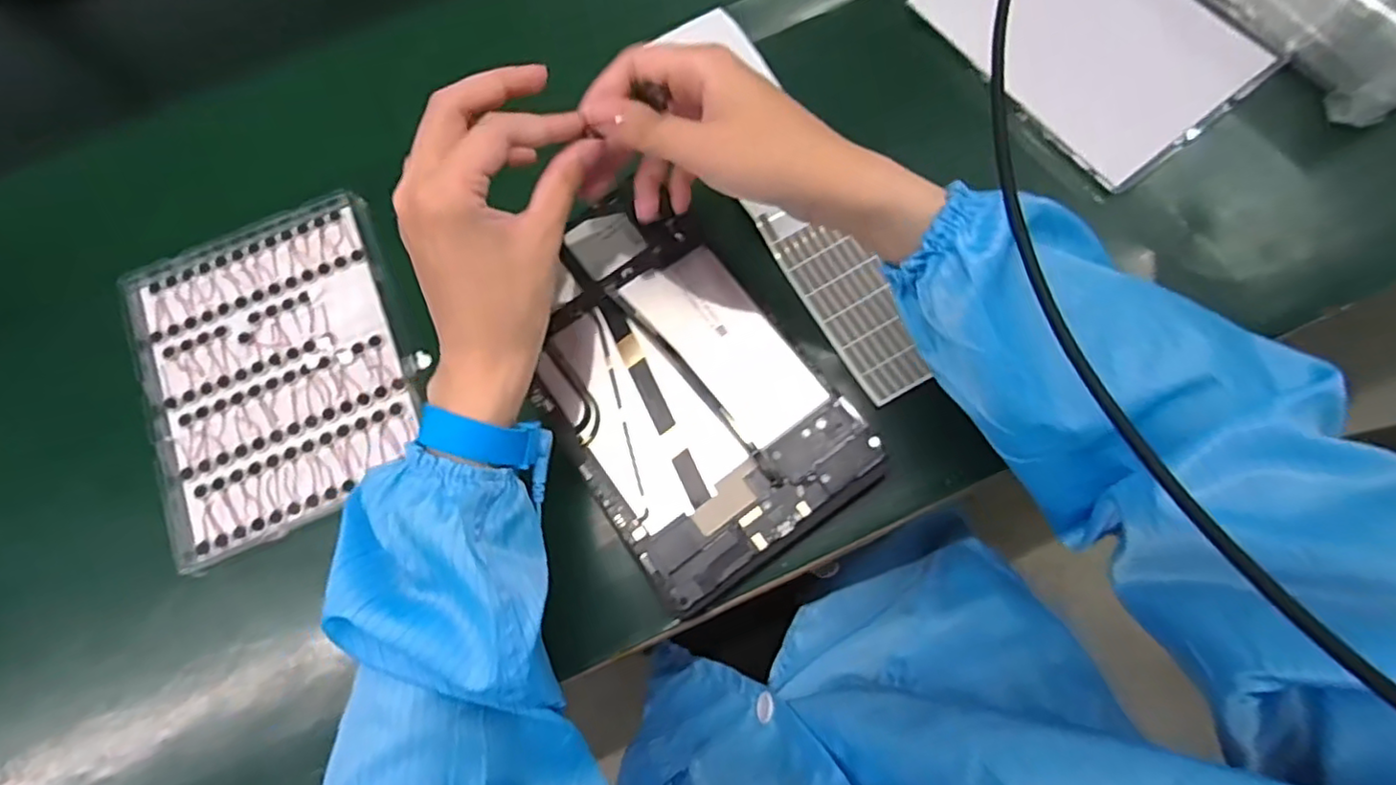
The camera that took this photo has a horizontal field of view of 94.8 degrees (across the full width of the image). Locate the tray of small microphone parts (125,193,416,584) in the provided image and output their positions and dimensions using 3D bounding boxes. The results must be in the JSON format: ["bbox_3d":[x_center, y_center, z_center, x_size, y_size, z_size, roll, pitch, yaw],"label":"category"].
[{"bbox_3d":[-0.281,-0.017,0.426,0.172,0.011,0.214,-24,76,-3],"label":"tray of small microphone parts"}]

